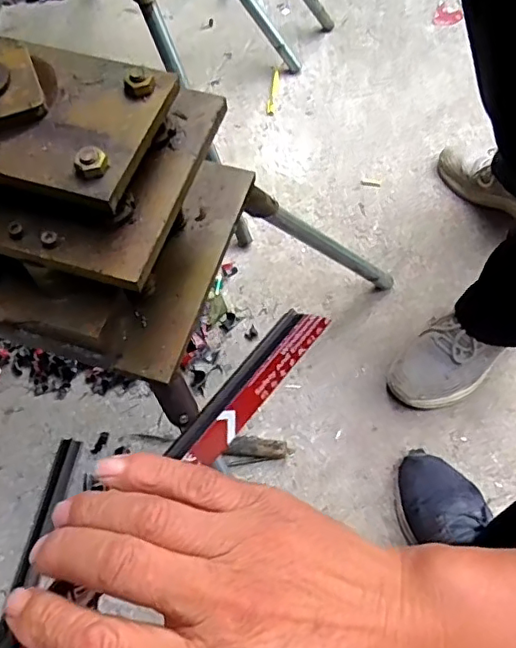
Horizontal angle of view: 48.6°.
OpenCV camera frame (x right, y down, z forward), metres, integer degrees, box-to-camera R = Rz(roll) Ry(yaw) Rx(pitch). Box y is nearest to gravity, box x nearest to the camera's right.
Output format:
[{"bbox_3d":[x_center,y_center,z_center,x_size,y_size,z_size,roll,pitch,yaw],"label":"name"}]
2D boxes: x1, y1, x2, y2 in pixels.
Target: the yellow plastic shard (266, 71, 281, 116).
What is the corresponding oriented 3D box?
[{"bbox_3d":[0.031,-0.475,1.170,0.020,0.010,0.115,4,61,6],"label":"yellow plastic shard"}]

